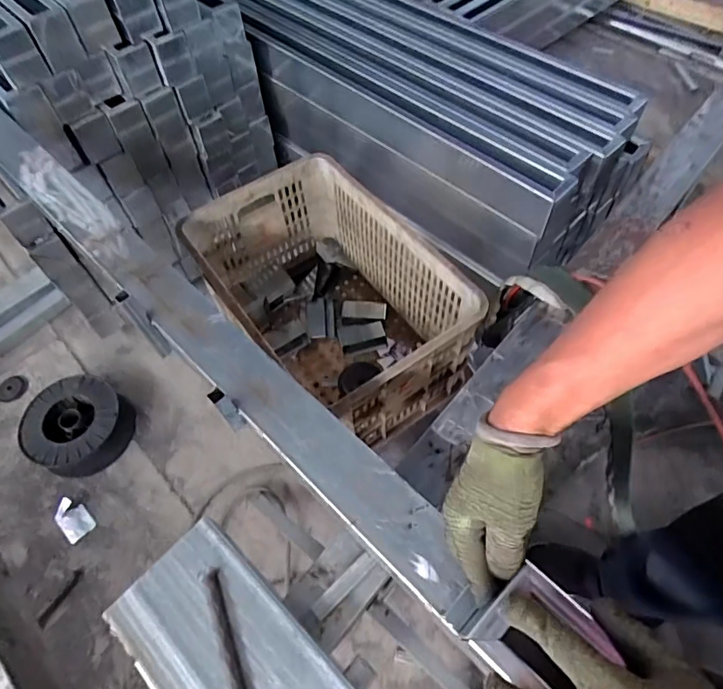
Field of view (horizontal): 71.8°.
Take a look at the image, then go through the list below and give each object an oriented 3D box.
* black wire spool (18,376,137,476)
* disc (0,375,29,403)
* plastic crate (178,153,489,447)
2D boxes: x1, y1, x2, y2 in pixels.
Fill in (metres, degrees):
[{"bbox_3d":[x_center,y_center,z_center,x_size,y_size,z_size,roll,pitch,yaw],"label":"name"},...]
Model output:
[{"bbox_3d":[-0.779,0.221,1.379,0.232,0.129,0.254,-1,58,2],"label":"black wire spool"},{"bbox_3d":[-1.041,0.132,1.491,0.082,0.021,0.091,38,67,23],"label":"disc"},{"bbox_3d":[-0.061,-0.075,0.995,0.348,0.269,0.510,-32,62,-16],"label":"plastic crate"}]

